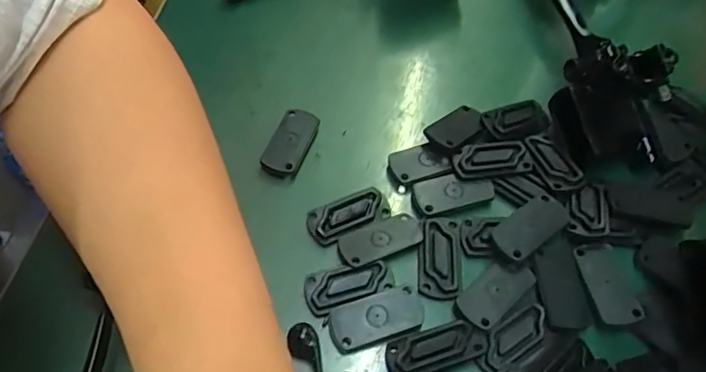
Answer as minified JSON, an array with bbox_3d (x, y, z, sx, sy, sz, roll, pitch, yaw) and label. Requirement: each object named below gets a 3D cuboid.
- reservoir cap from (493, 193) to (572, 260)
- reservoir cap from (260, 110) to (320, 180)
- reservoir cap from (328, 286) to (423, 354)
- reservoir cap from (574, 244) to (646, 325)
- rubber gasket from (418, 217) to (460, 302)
[{"bbox_3d":[0.100,0.023,0.288,0.045,0.011,0.023,-36,65,-20],"label":"reservoir cap"},{"bbox_3d":[-0.039,-0.028,0.324,0.024,0.009,0.047,19,61,11],"label":"reservoir cap"},{"bbox_3d":[0.012,0.068,0.264,0.049,0.004,0.022,-16,60,-10],"label":"reservoir cap"},{"bbox_3d":[0.138,0.052,0.277,0.022,0.006,0.045,-6,59,-4],"label":"reservoir cap"},{"bbox_3d":[0.048,0.039,0.287,0.023,0.006,0.048,5,59,3],"label":"rubber gasket"}]

